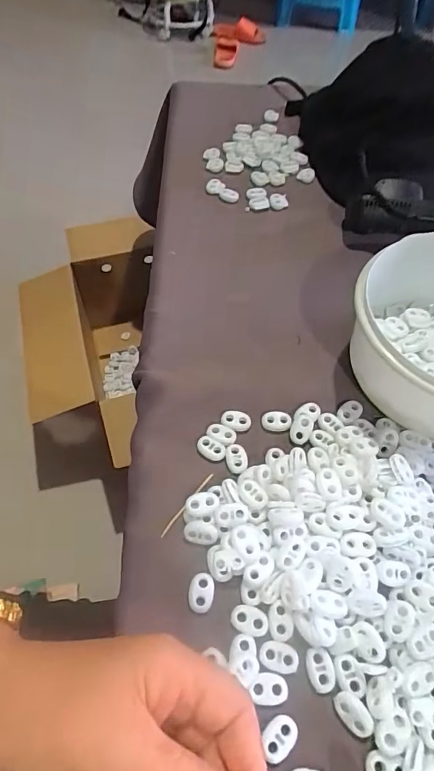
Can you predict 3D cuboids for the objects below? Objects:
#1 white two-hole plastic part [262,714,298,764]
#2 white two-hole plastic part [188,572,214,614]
[{"bbox_3d":[0.033,0.186,0.240,0.021,0.004,0.016,-35,63,-21],"label":"white two-hole plastic part"},{"bbox_3d":[-0.010,0.127,0.279,0.015,0.004,0.022,5,57,3],"label":"white two-hole plastic part"}]

